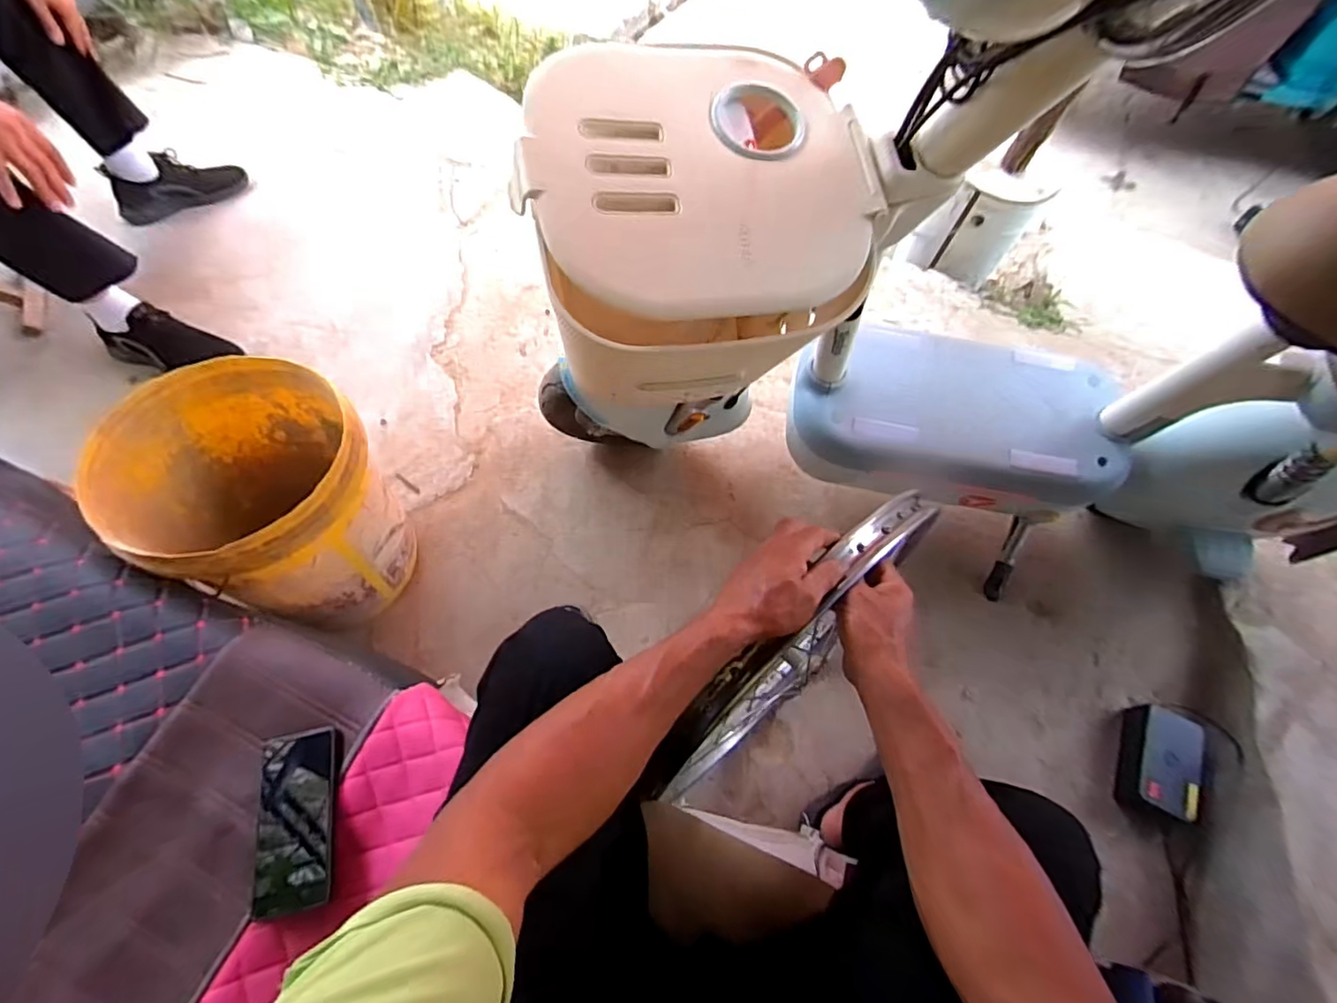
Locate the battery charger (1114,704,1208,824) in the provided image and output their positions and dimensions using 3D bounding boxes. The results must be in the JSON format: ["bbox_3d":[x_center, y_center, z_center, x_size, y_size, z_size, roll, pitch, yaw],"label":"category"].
[{"bbox_3d":[0.822,0.434,0.960,0.098,0.080,0.176,24,63,10],"label":"battery charger"}]

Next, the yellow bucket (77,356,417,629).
[{"bbox_3d":[-0.576,0.015,0.882,0.314,0.350,0.300,40,67,16],"label":"yellow bucket"}]

